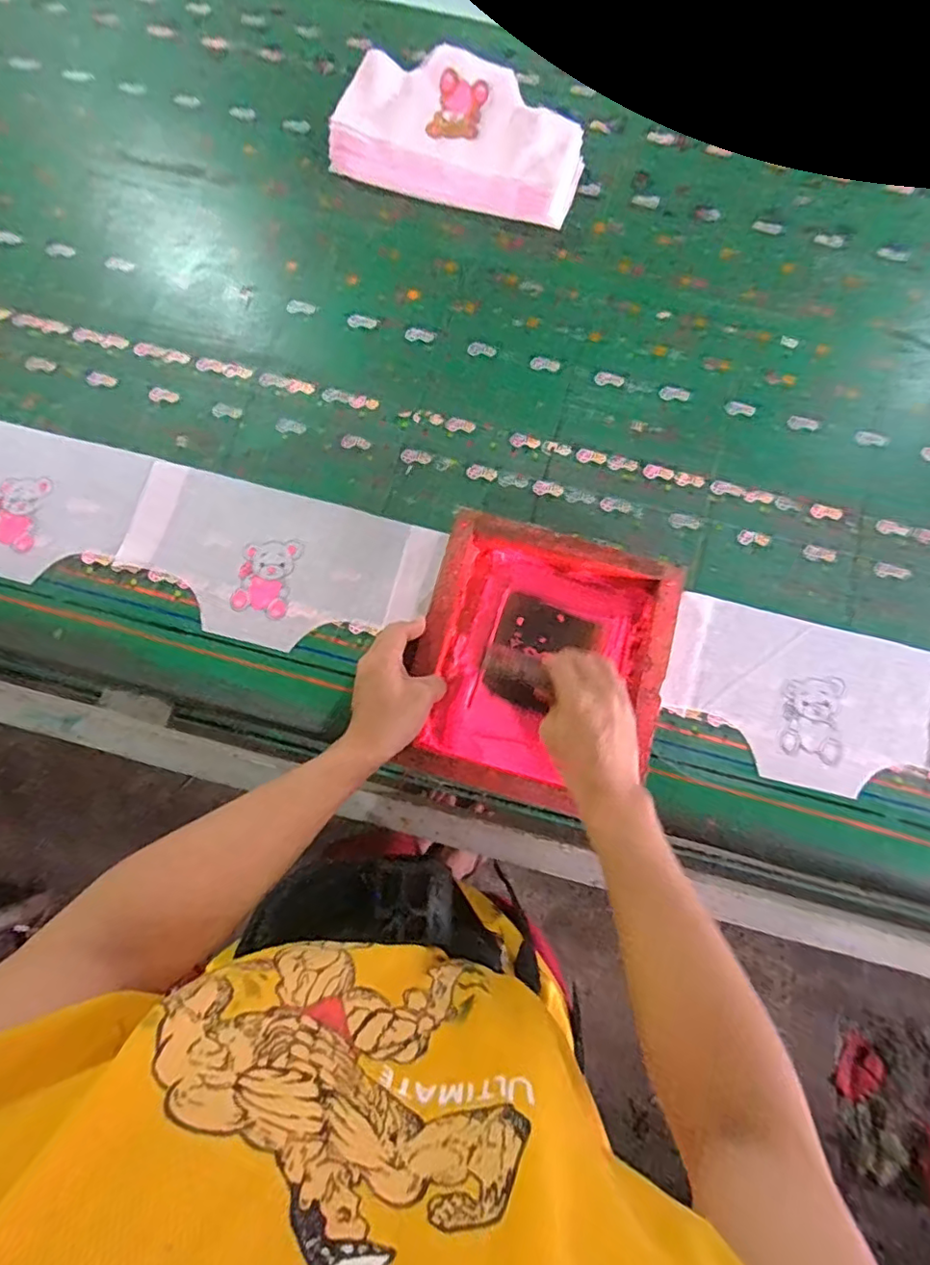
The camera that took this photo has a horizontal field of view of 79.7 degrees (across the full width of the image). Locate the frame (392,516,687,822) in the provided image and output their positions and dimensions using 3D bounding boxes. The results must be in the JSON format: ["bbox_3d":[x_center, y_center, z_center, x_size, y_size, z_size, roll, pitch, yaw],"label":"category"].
[{"bbox_3d":[0.075,0.032,0.562,0.237,0.053,0.260,14,80,4],"label":"frame"}]

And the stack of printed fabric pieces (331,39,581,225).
[{"bbox_3d":[-0.005,-0.610,0.690,0.304,0.060,0.162,22,80,5],"label":"stack of printed fabric pieces"}]

